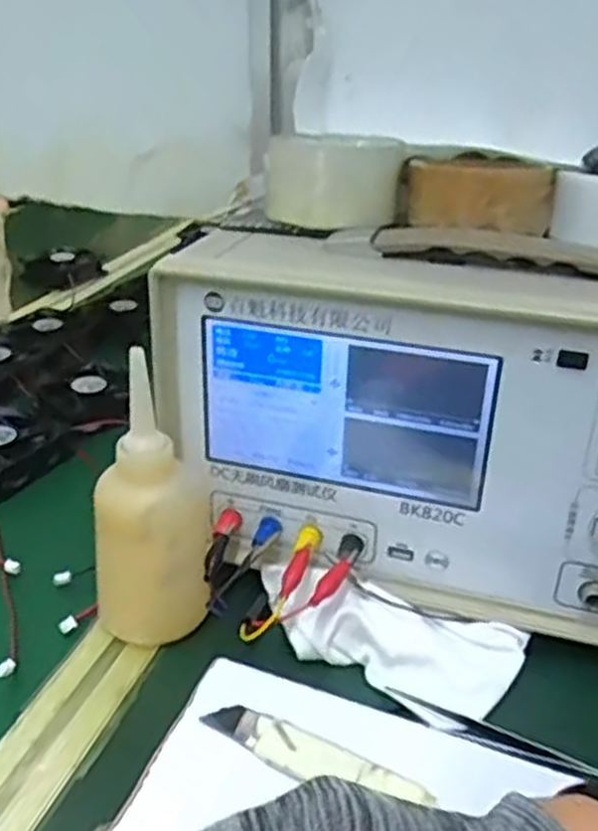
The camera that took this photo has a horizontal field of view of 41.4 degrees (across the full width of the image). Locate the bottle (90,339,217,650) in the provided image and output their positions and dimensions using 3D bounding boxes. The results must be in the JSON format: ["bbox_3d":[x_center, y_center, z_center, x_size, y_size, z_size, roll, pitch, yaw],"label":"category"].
[{"bbox_3d":[-0.080,0.047,0.432,0.062,0.147,0.067,-2,30,-4],"label":"bottle"}]

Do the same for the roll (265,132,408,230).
[{"bbox_3d":[0.021,-0.149,0.492,0.081,0.045,0.082,0,30,-1],"label":"roll"}]

